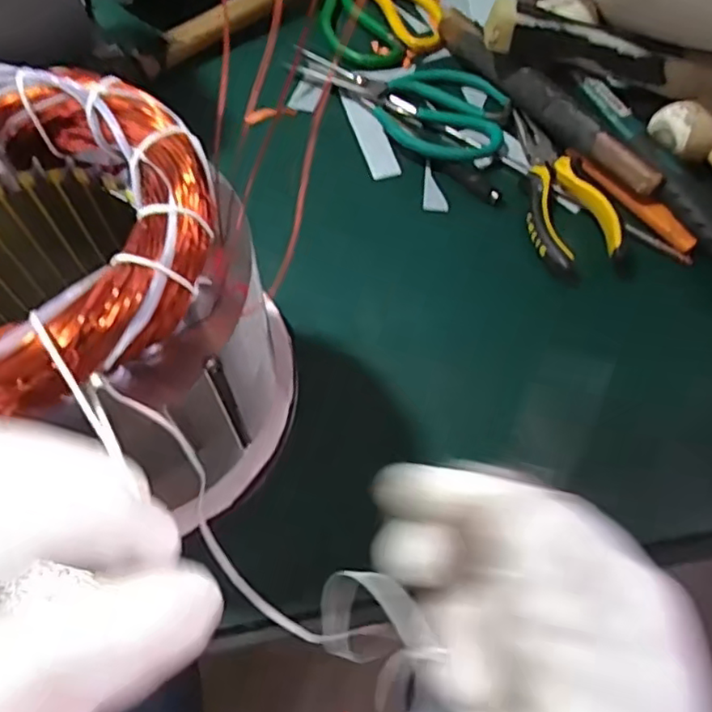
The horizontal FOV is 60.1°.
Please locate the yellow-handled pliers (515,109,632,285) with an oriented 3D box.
[{"bbox_3d":[0.138,-0.119,0.437,0.065,0.035,0.143,-20,67,-12],"label":"yellow-handled pliers"}]

